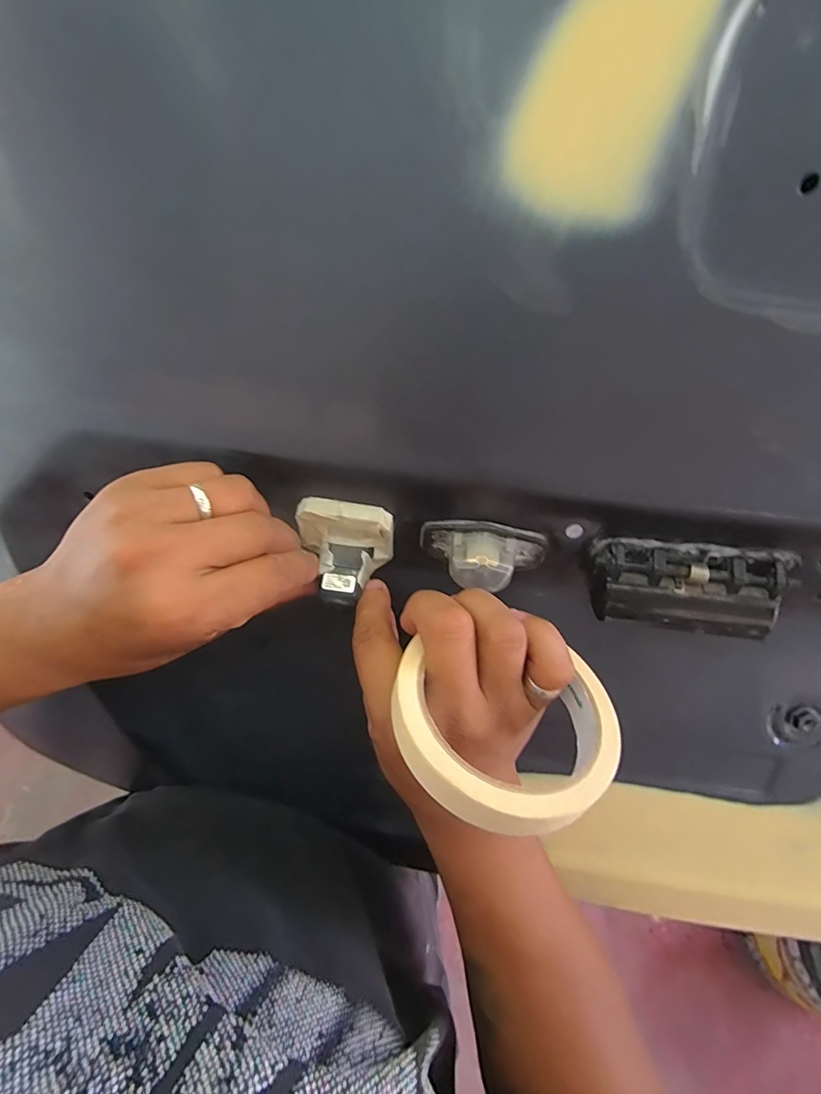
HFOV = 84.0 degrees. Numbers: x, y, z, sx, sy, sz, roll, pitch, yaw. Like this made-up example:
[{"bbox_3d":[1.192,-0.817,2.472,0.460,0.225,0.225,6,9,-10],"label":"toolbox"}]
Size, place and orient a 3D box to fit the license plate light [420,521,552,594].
[{"bbox_3d":[0.040,0.007,0.255,0.068,0.023,0.033,8,61,4],"label":"license plate light"}]

